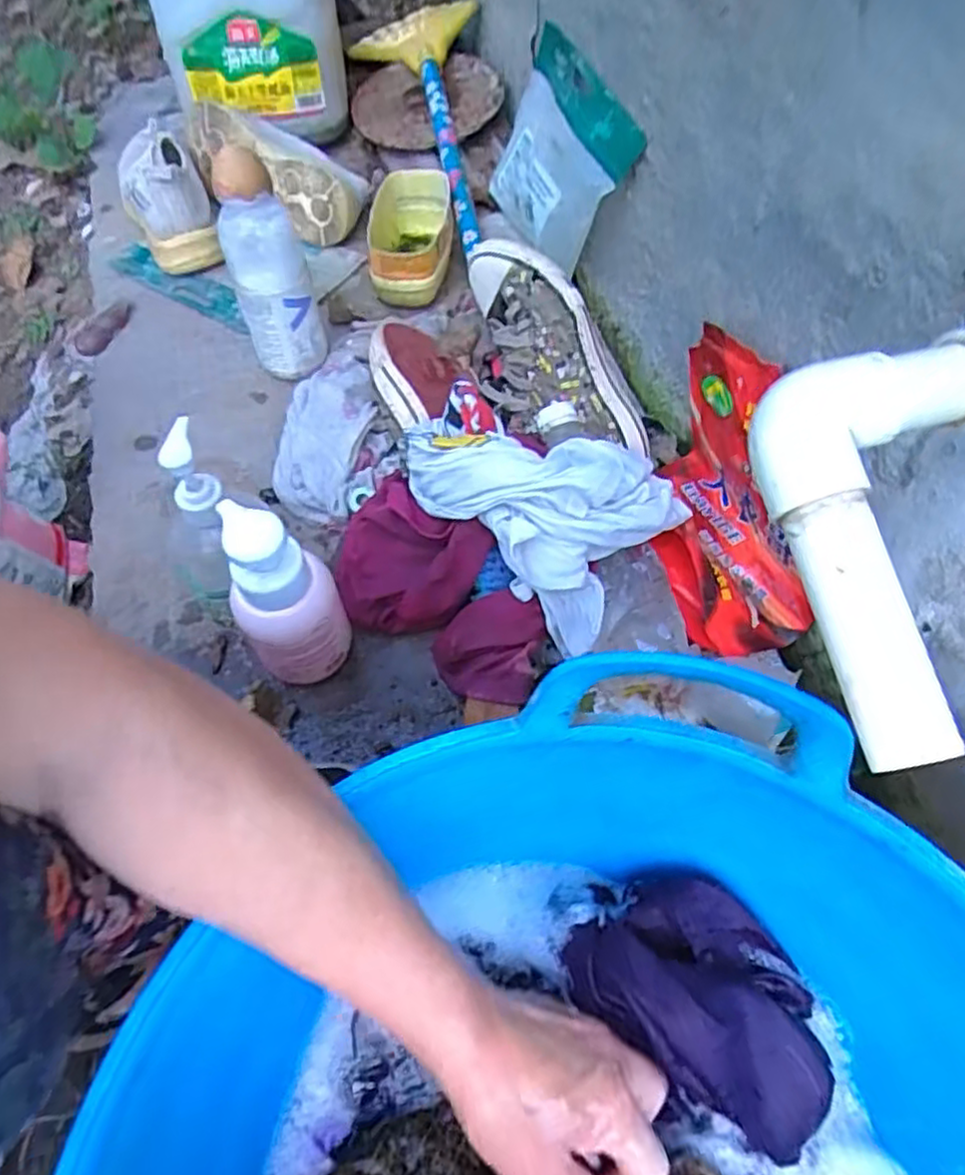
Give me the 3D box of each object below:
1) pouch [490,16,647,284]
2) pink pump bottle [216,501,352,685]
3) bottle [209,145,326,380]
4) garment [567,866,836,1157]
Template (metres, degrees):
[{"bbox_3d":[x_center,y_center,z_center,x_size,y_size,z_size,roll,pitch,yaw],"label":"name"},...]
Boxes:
[{"bbox_3d":[0.065,-0.424,0.713,0.033,0.155,0.212,4,51,-31],"label":"pouch"},{"bbox_3d":[-0.128,0.007,0.475,0.066,0.137,0.055,-6,60,-5],"label":"pink pump bottle"},{"bbox_3d":[-0.182,-0.267,0.628,0.066,0.191,0.071,-17,61,-11],"label":"bottle"},{"bbox_3d":[0.115,0.208,0.361,0.095,0.047,0.131,-36,66,-20],"label":"garment"}]

